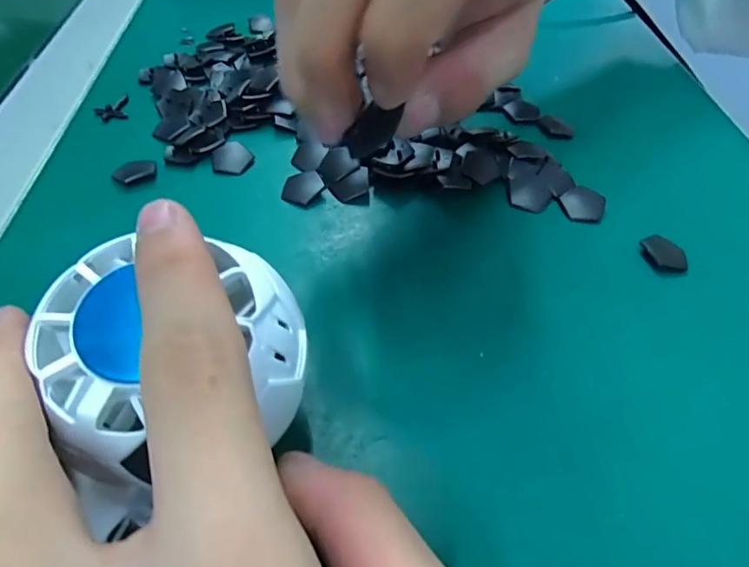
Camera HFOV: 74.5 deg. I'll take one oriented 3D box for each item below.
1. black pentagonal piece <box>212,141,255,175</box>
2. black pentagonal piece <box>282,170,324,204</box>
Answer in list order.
[{"bbox_3d":[-0.067,-0.058,0.229,0.018,0.006,0.016,-35,59,-27],"label":"black pentagonal piece"},{"bbox_3d":[-0.032,-0.043,0.220,0.019,0.004,0.019,-17,52,-15],"label":"black pentagonal piece"}]

